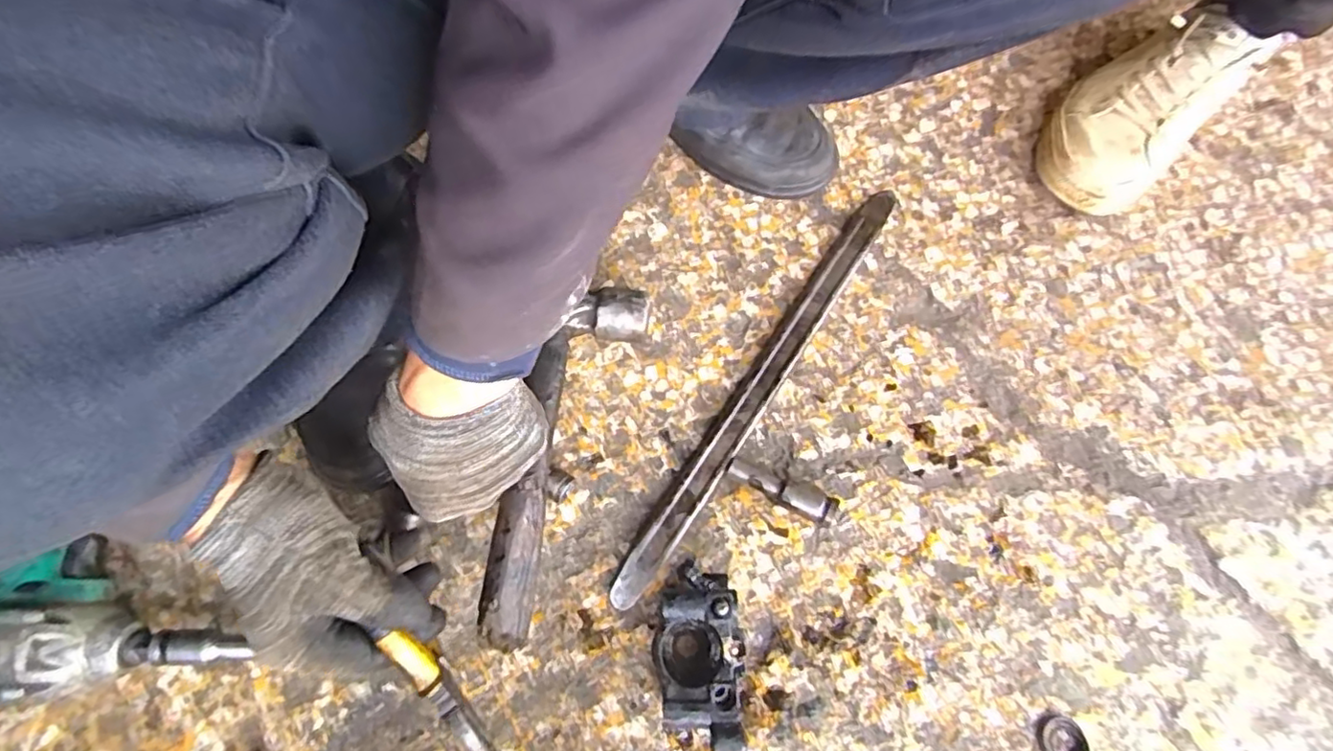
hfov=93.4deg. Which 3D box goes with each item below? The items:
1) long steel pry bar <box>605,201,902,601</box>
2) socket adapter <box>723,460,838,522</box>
[{"bbox_3d":[0.077,0.001,0.472,0.023,0.012,0.382,33,73,11],"label":"long steel pry bar"},{"bbox_3d":[0.080,0.079,0.439,0.078,0.023,0.018,27,72,9],"label":"socket adapter"}]

